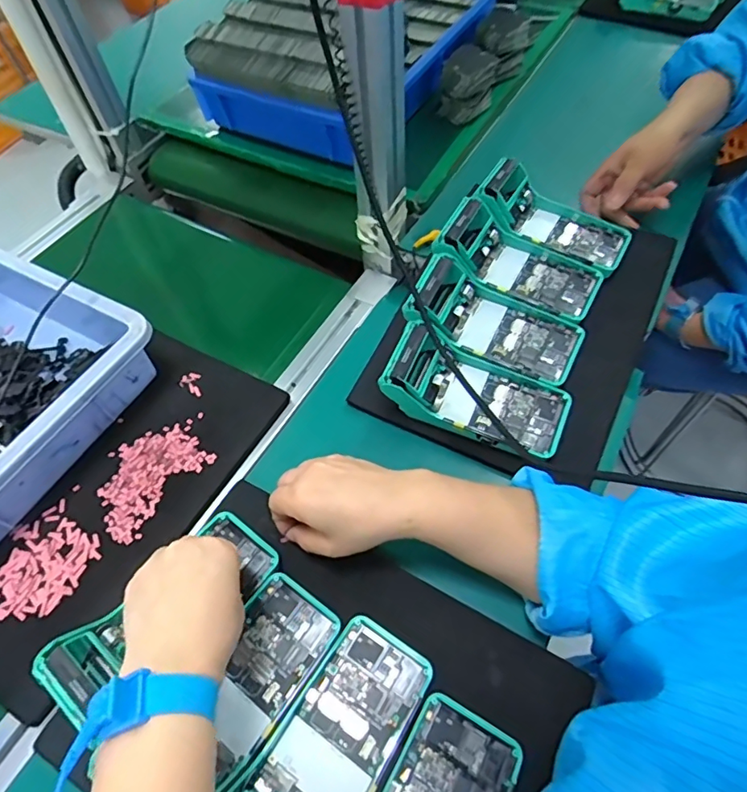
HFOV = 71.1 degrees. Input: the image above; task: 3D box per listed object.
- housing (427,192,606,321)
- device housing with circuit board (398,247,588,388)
[{"bbox_3d":[0.154,-0.143,0.554,0.170,0.075,0.085,24,62,17],"label":"housing"},{"bbox_3d":[0.122,-0.076,0.529,0.172,0.070,0.080,23,61,16],"label":"device housing with circuit board"}]

